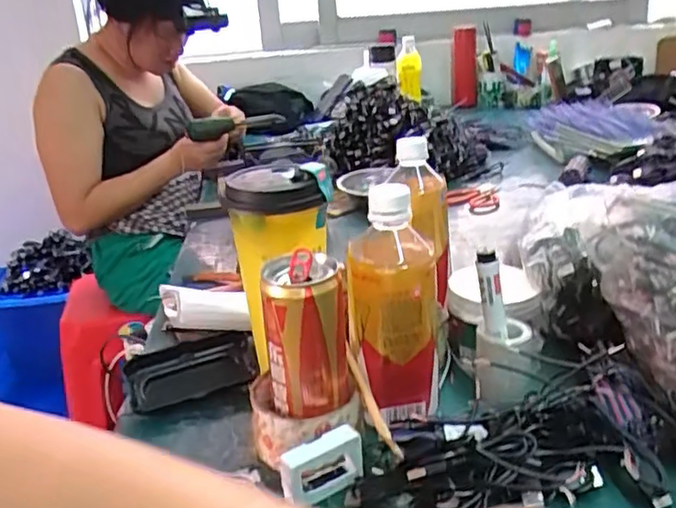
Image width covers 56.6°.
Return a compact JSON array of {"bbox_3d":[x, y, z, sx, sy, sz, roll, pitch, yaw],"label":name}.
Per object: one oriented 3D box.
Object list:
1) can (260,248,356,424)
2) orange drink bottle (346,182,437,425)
[{"bbox_3d":[-0.022,0.058,0.450,0.058,0.106,0.056,-4,23,-1],"label":"can"},{"bbox_3d":[0.042,0.037,0.483,0.065,0.173,0.070,-1,23,6],"label":"orange drink bottle"}]

